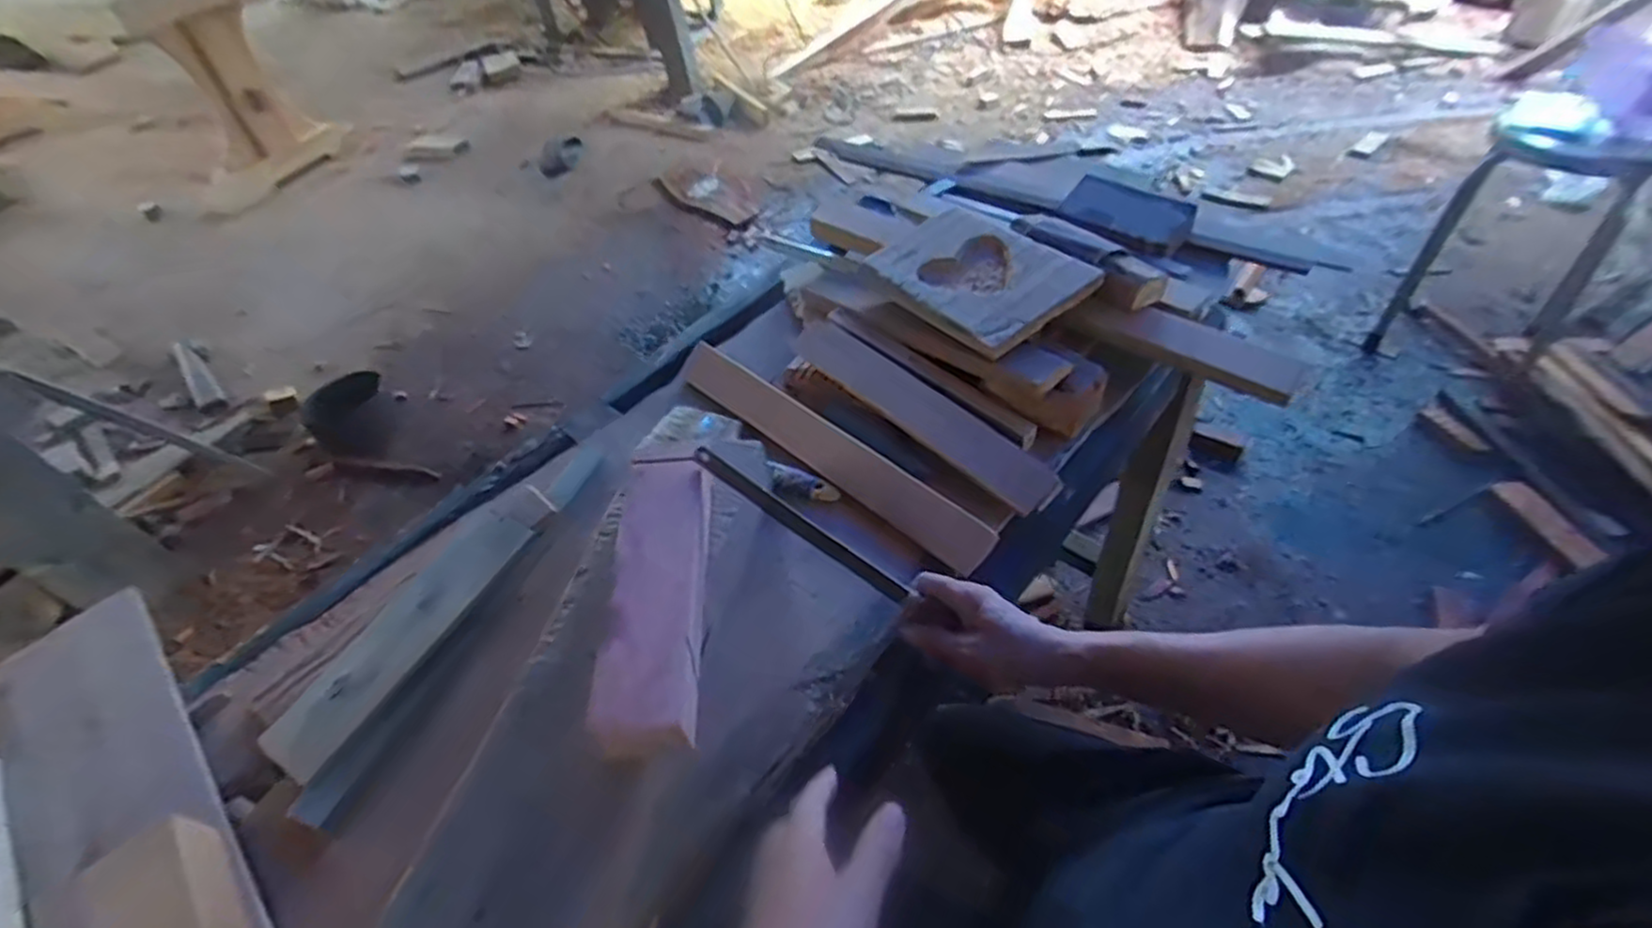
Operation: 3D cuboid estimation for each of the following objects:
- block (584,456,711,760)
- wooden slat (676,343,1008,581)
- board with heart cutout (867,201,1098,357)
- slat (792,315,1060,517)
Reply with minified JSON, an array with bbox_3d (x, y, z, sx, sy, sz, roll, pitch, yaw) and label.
[{"bbox_3d":[-0.118,0.086,0.518,0.061,0.022,0.224,-7,47,2],"label":"block"},{"bbox_3d":[-0.009,-0.022,0.737,0.408,0.007,0.049,34,89,33],"label":"wooden slat"},{"bbox_3d":[0.160,-0.204,0.785,0.156,0.017,0.215,-33,52,-9],"label":"board with heart cutout"},{"bbox_3d":[0.087,-0.061,0.746,0.059,0.015,0.327,-36,53,-23],"label":"slat"}]

